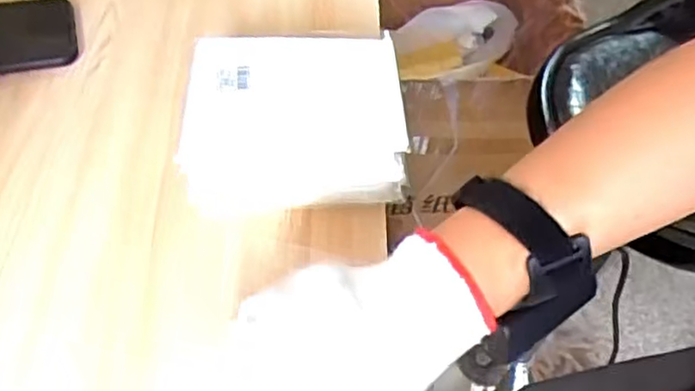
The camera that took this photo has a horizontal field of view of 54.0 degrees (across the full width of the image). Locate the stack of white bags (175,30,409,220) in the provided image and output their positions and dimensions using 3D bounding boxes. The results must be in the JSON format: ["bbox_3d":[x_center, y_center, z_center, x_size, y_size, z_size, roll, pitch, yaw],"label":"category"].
[{"bbox_3d":[-0.039,-0.049,0.476,0.147,0.076,0.114,-2,55,-9],"label":"stack of white bags"}]

